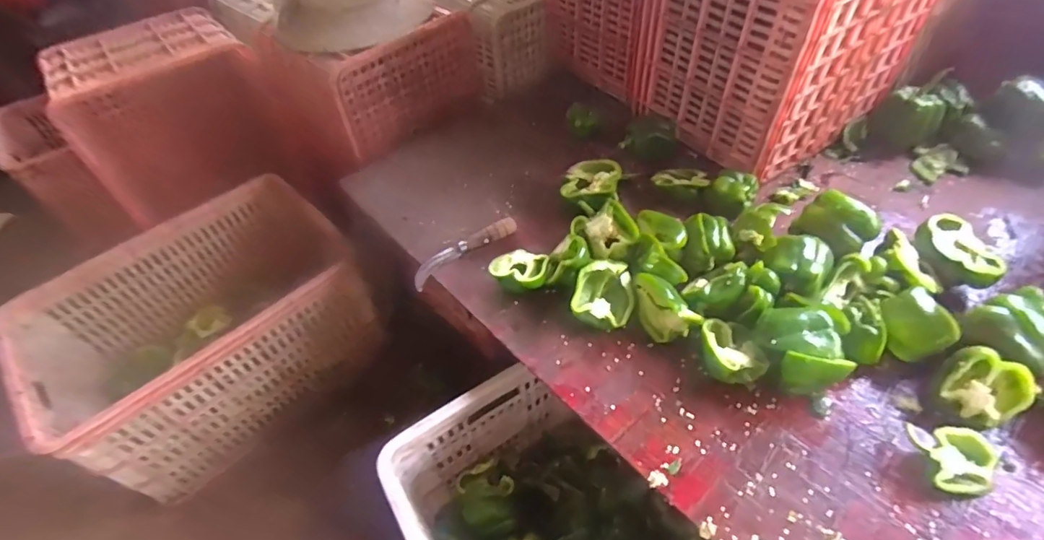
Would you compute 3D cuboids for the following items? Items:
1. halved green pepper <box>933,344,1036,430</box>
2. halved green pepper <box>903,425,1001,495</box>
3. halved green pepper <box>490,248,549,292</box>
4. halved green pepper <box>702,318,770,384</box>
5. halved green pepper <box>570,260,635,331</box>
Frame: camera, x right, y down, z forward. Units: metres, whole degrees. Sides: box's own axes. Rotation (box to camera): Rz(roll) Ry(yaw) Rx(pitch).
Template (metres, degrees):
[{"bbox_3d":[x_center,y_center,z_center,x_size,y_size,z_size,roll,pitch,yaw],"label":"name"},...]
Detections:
[{"bbox_3d":[0.503,0.133,0.537,0.067,0.075,0.073,-2,49,2],"label":"halved green pepper"},{"bbox_3d":[0.450,0.199,0.505,0.078,0.041,0.062,8,50,11],"label":"halved green pepper"},{"bbox_3d":[-0.002,0.004,0.716,0.084,0.047,0.065,14,51,16],"label":"halved green pepper"},{"bbox_3d":[0.256,0.103,0.603,0.072,0.043,0.091,-29,53,-20],"label":"halved green pepper"},{"bbox_3d":[0.113,0.034,0.666,0.081,0.047,0.095,14,51,16],"label":"halved green pepper"}]

